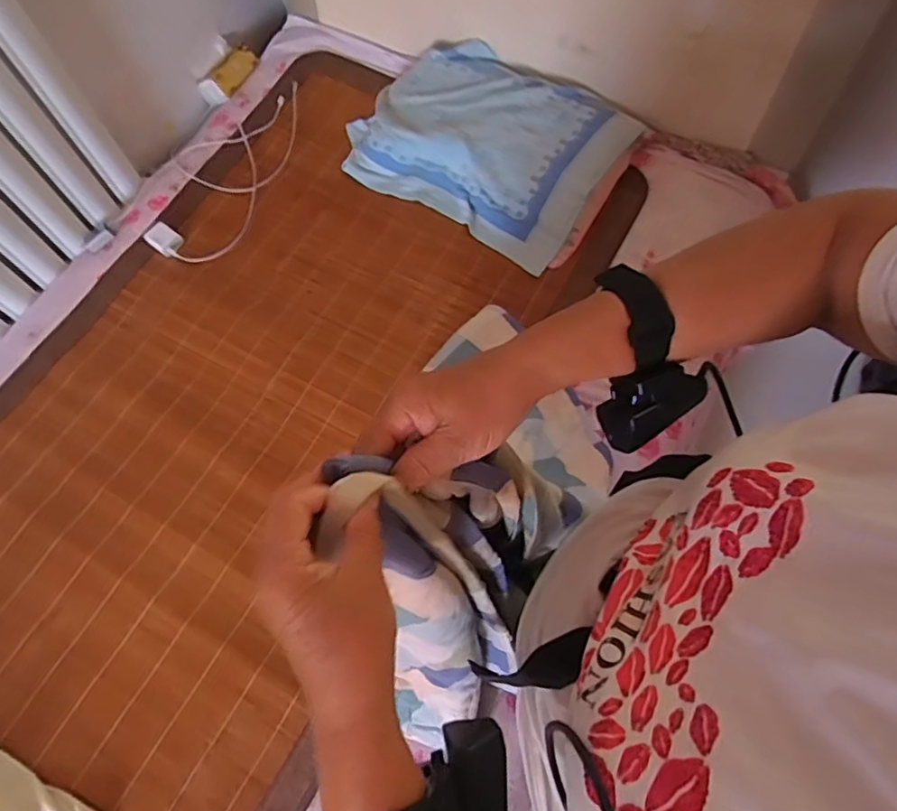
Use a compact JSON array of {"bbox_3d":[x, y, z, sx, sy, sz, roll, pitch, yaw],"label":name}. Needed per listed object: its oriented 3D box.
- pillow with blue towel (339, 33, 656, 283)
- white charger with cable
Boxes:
[{"bbox_3d":[0.068,-0.545,1.226,0.563,0.133,0.367,31,70,15],"label":"pillow with blue towel"},{"bbox_3d":[-0.482,-0.521,1.273,0.252,0.031,0.503,18,67,10],"label":"white charger with cable"}]

